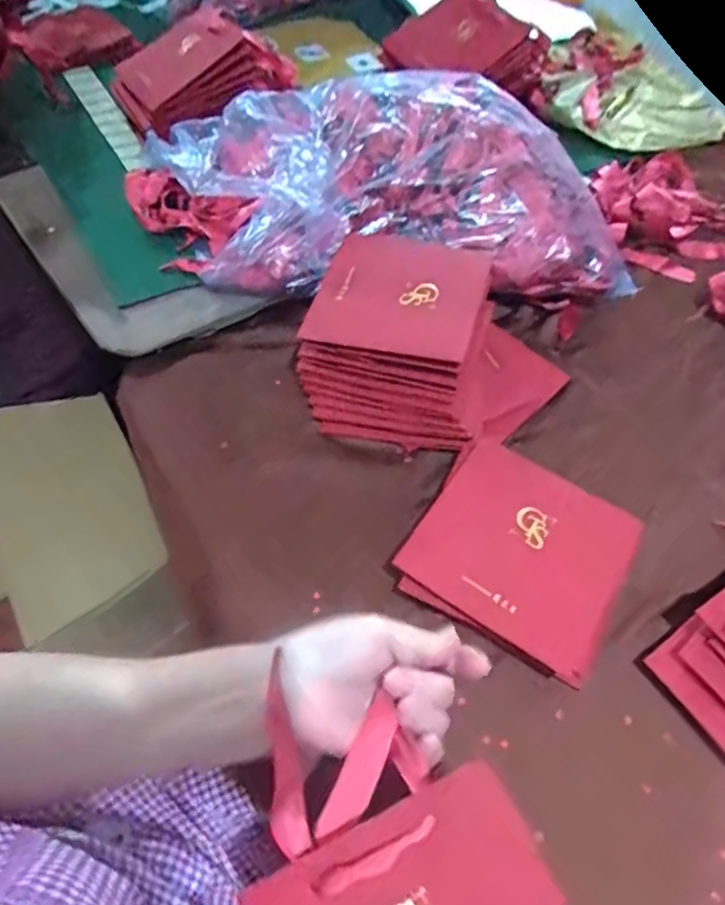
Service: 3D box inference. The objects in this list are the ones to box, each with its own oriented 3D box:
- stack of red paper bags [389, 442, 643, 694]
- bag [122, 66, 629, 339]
[{"bbox_3d":[0.120,0.079,0.471,0.153,0.040,0.139,28,58,14],"label":"stack of red paper bags"},{"bbox_3d":[0.012,-0.260,0.631,0.466,0.127,0.216,-2,56,-6],"label":"bag"}]

